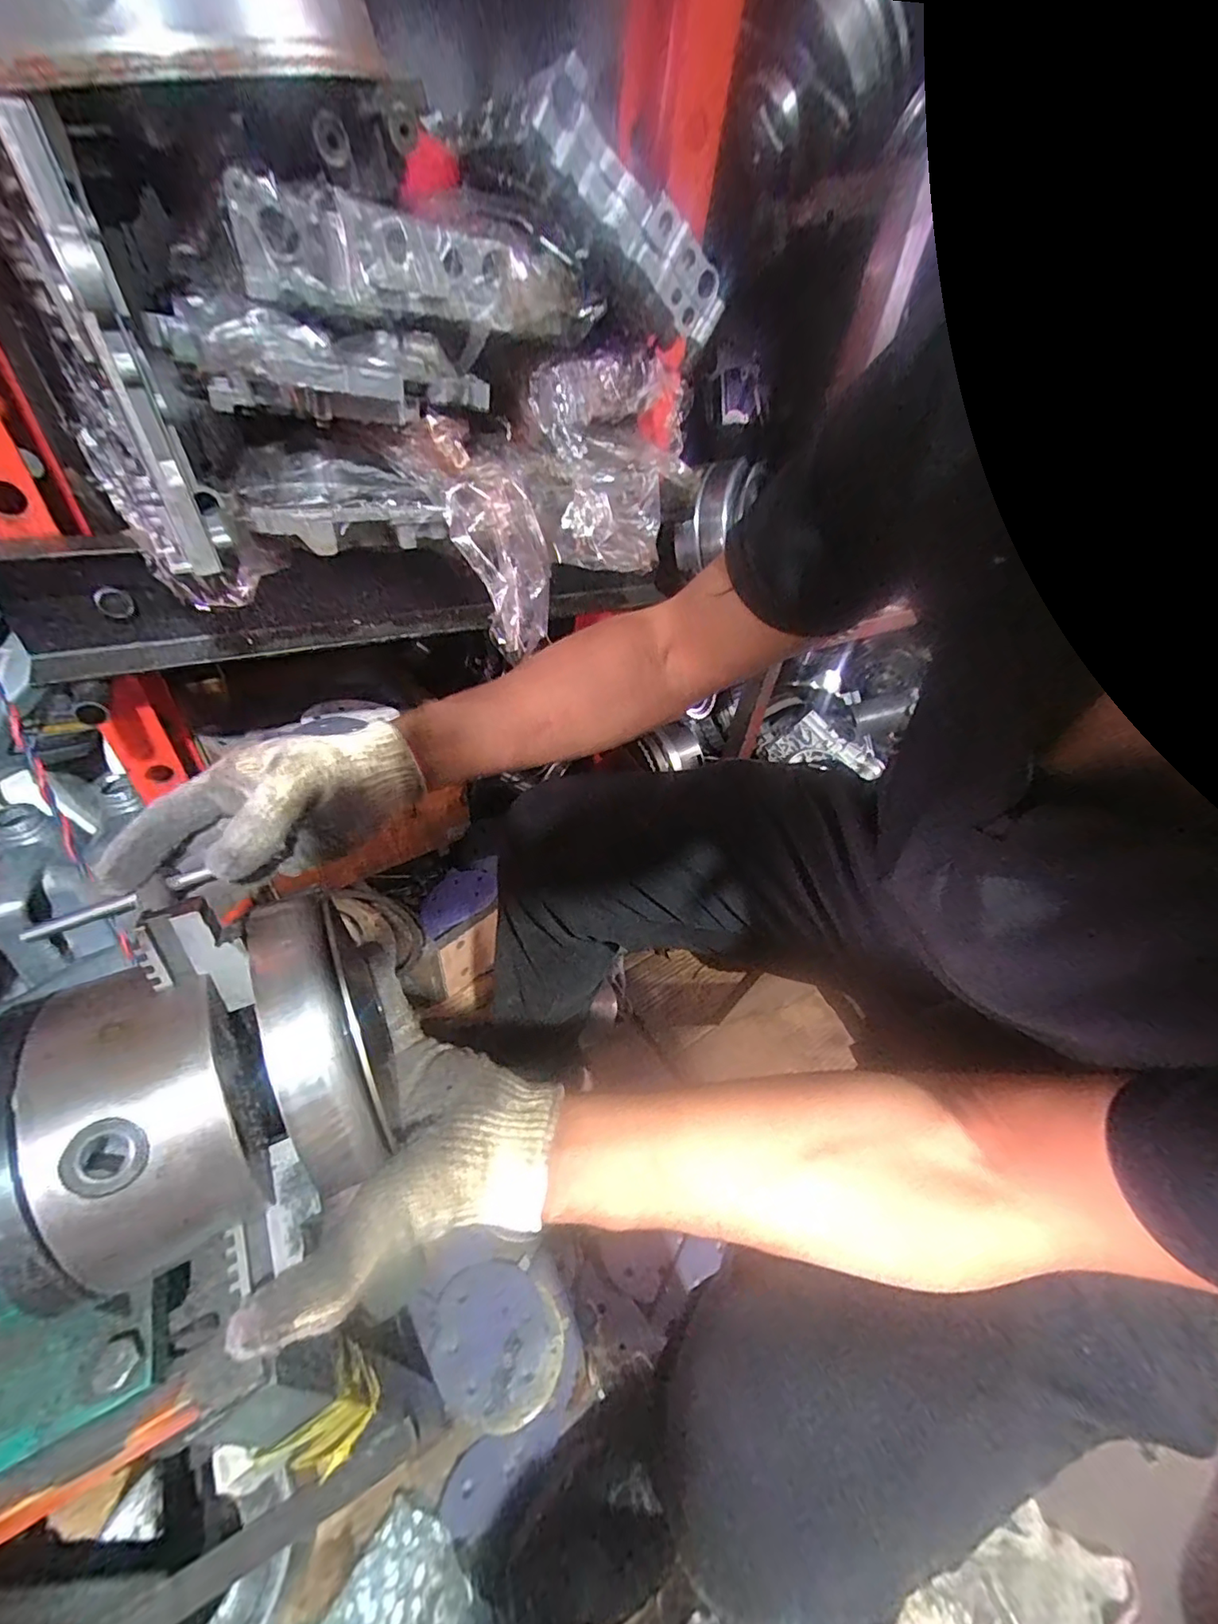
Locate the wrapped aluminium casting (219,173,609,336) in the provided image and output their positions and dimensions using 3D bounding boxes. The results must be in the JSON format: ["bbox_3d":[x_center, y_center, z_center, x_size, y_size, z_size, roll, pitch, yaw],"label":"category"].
[{"bbox_3d":[-0.131,-0.386,0.392,0.232,0.059,0.078,-14,47,-23],"label":"wrapped aluminium casting"}]

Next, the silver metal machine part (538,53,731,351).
[{"bbox_3d":[0.024,-0.431,0.410,0.174,0.046,0.017,21,30,-39],"label":"silver metal machine part"}]

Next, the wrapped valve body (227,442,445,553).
[{"bbox_3d":[-0.196,-0.228,0.415,0.138,0.054,0.050,-10,45,-19],"label":"wrapped valve body"}]

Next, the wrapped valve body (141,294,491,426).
[{"bbox_3d":[-0.189,-0.307,0.383,0.182,0.052,0.104,-24,51,-30],"label":"wrapped valve body"}]

